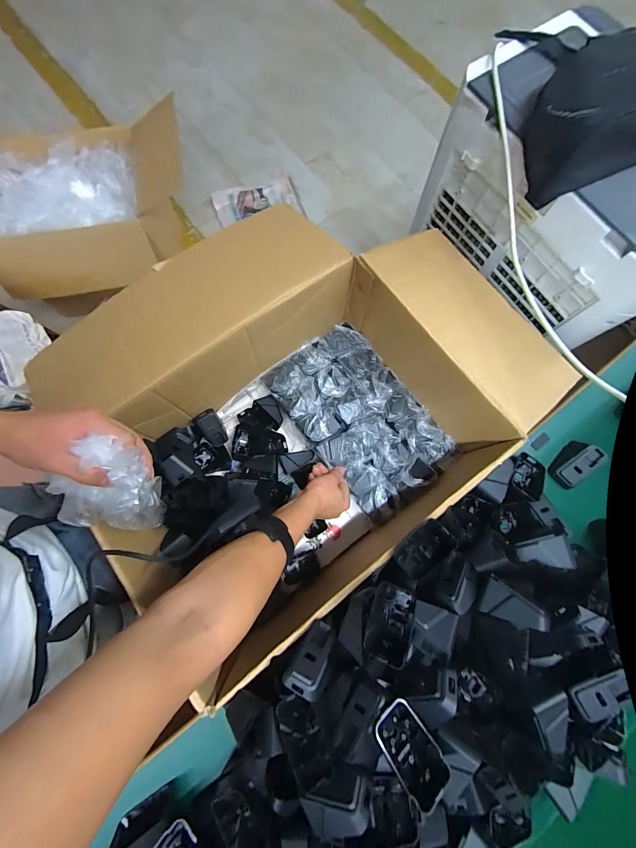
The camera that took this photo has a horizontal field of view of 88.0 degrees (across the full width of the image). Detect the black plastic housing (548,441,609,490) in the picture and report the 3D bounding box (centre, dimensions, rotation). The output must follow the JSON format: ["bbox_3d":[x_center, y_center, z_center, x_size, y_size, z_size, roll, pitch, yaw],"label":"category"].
[{"bbox_3d":[0.379,0.059,0.479,0.045,0.038,0.067,42,81,8],"label":"black plastic housing"}]

